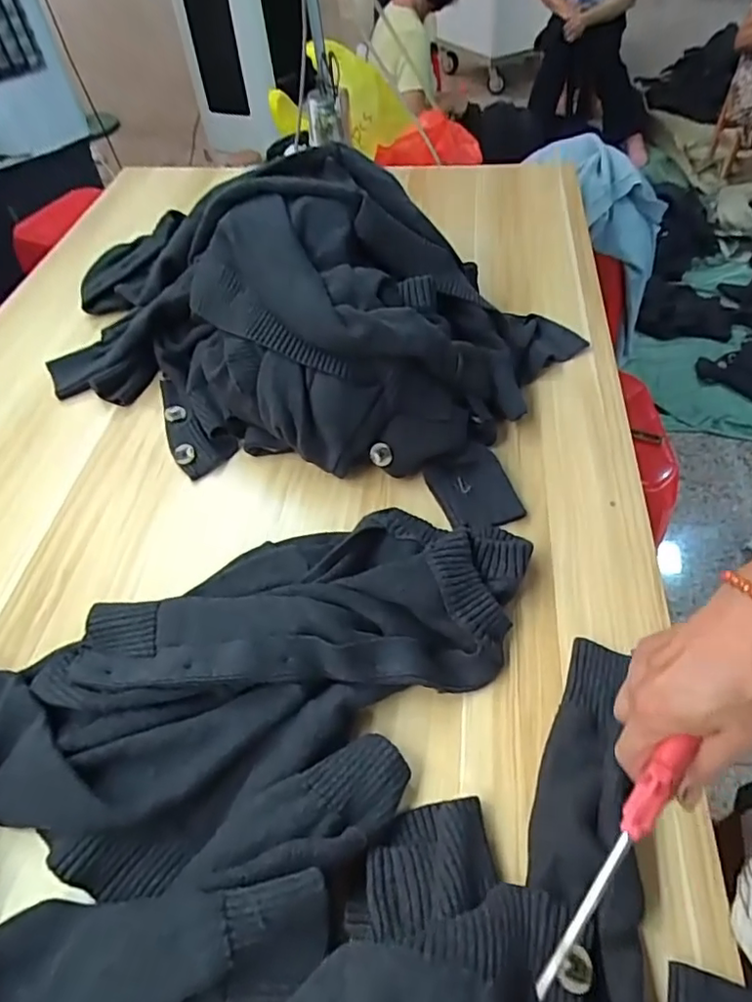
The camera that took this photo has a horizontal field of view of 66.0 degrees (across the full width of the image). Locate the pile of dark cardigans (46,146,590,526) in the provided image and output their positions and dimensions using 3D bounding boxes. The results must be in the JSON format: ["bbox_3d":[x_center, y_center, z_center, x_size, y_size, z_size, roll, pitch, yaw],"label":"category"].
[{"bbox_3d":[-0.136,-0.244,0.739,0.739,0.216,0.374,13,53,14],"label":"pile of dark cardigans"}]

